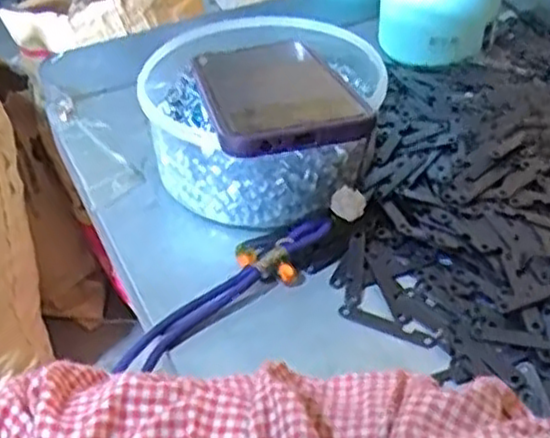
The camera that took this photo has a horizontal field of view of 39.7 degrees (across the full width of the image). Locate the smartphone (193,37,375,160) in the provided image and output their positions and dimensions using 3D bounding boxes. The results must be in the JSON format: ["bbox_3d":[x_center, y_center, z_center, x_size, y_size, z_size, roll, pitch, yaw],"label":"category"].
[{"bbox_3d":[0.000,-0.074,0.447,0.081,0.016,0.159,-11,27,-7],"label":"smartphone"}]

